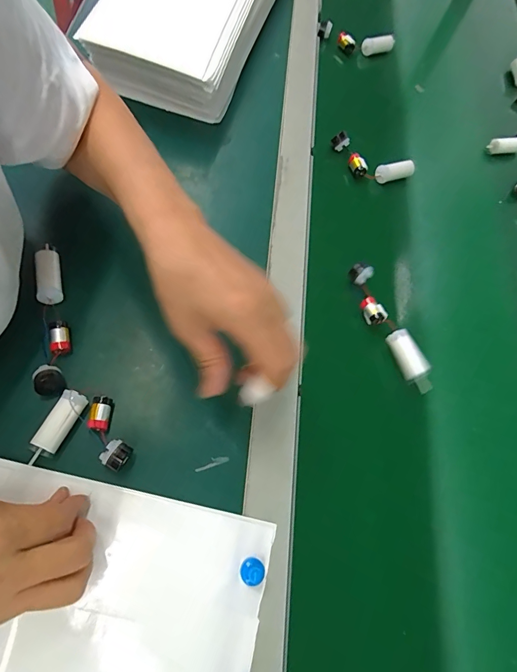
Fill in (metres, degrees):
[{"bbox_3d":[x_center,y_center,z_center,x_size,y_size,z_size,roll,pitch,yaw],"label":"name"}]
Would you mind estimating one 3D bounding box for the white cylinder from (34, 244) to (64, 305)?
[{"bbox_3d":[-0.194,-0.056,0.359,0.021,0.022,0.055,-13,71,-5],"label":"white cylinder"}]

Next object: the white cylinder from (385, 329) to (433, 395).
[{"bbox_3d":[0.153,0.025,0.384,0.022,0.020,0.065,-24,73,-9],"label":"white cylinder"}]

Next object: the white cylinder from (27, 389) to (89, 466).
[{"bbox_3d":[-0.162,0.074,0.310,0.019,0.018,0.060,26,72,8],"label":"white cylinder"}]

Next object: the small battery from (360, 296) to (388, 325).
[{"bbox_3d":[0.120,-0.026,0.404,0.016,0.017,0.030,-27,73,-10],"label":"small battery"}]

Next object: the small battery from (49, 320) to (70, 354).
[{"bbox_3d":[-0.174,0.003,0.339,0.014,0.019,0.029,-8,71,-3],"label":"small battery"}]

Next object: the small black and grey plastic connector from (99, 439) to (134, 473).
[{"bbox_3d":[-0.113,0.096,0.309,0.020,0.017,0.021,29,73,9],"label":"small black and grey plastic connector"}]

